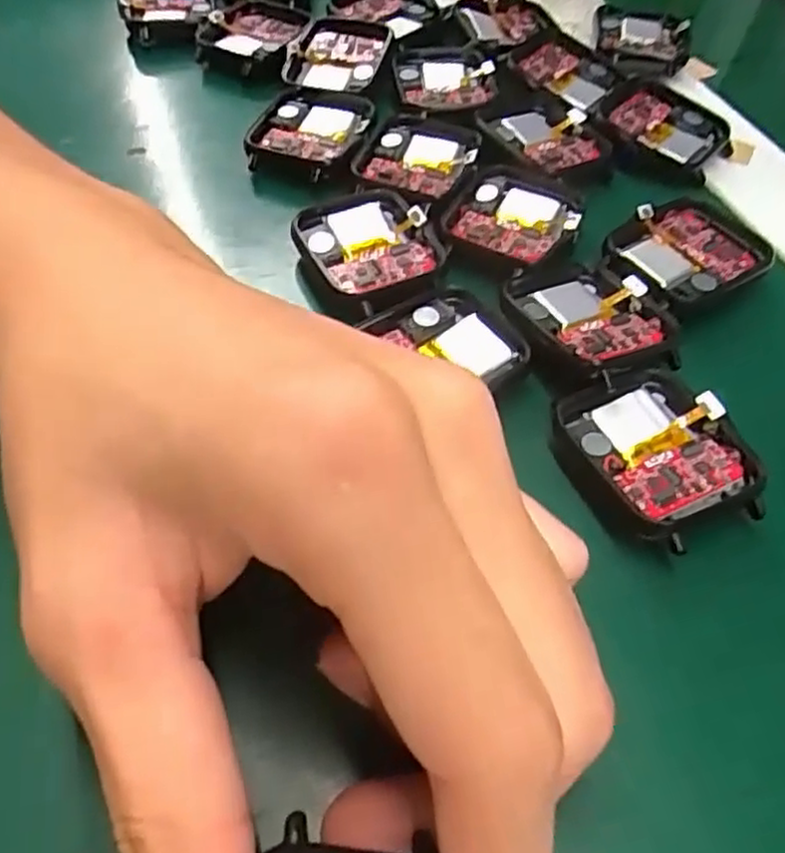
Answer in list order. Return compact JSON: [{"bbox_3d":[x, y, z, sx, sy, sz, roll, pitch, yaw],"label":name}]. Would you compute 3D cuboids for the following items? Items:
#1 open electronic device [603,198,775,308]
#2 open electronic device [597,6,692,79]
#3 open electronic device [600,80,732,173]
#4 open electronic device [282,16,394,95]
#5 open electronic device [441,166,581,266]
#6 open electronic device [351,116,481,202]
[{"bbox_3d":[0.087,-0.052,0.217,0.048,0.005,0.036,-28,59,-23],"label":"open electronic device"},{"bbox_3d":[0.102,-0.159,0.299,0.037,0.007,0.046,9,52,4],"label":"open electronic device"},{"bbox_3d":[0.096,-0.107,0.257,0.043,0.006,0.039,28,55,17],"label":"open electronic device"},{"bbox_3d":[-0.021,-0.144,0.279,0.036,0.005,0.042,12,52,6],"label":"open electronic device"},{"bbox_3d":[0.037,-0.065,0.224,0.036,0.004,0.043,27,55,17],"label":"open electronic device"},{"bbox_3d":[0.009,-0.090,0.243,0.036,0.004,0.042,17,53,10],"label":"open electronic device"}]

